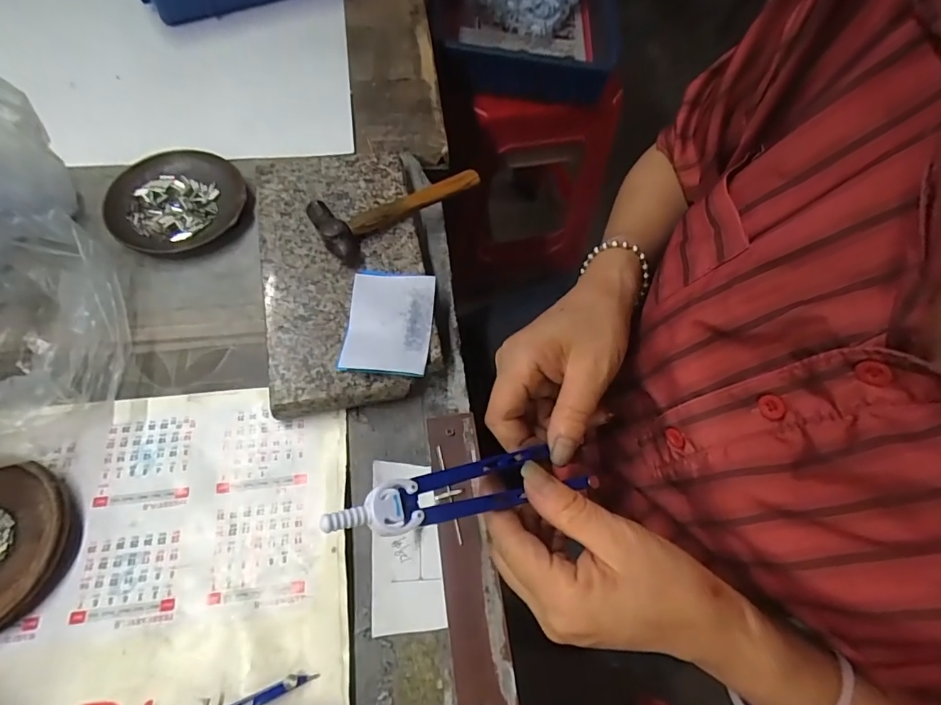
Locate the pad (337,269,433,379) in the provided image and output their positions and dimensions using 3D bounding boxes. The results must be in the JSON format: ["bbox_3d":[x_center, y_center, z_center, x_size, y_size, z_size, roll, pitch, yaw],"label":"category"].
[{"bbox_3d":[-0.064,-0.024,0.380,0.065,0.010,0.097,5,56,-3],"label":"pad"}]

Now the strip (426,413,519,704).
[{"bbox_3d":[-0.002,0.140,0.333,0.037,0.005,0.202,-5,64,-8],"label":"strip"}]

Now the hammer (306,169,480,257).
[{"bbox_3d":[-0.063,-0.135,0.425,0.149,0.023,0.055,-33,71,-19],"label":"hammer"}]

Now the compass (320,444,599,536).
[{"bbox_3d":[0.003,0.068,0.245,0.151,0.007,0.027,-3,63,-33],"label":"compass"}]

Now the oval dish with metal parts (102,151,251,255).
[{"bbox_3d":[-0.268,-0.144,0.444,0.112,0.019,0.116,-20,67,-15],"label":"oval dish with metal parts"}]

